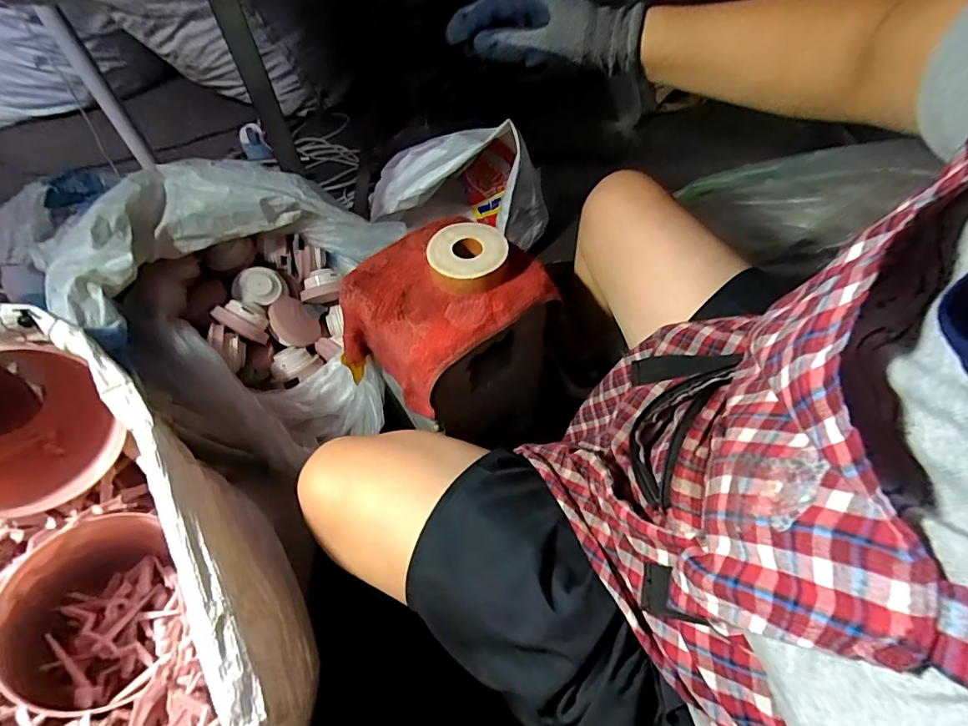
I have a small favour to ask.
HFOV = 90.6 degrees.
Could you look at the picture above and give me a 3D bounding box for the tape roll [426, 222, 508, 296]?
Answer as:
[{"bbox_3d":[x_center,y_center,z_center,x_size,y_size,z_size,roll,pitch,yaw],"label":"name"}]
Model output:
[{"bbox_3d":[-0.019,-0.131,0.597,0.093,0.038,0.098,-2,53,3],"label":"tape roll"}]

